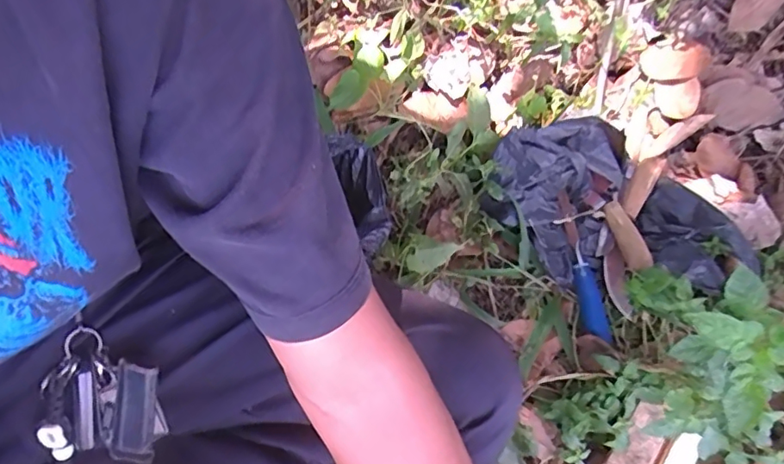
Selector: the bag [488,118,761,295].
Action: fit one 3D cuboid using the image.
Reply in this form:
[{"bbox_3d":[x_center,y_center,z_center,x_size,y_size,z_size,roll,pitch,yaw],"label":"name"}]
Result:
[{"bbox_3d":[0.262,-0.030,0.613,0.308,0.109,0.156,9,62,-1],"label":"bag"}]

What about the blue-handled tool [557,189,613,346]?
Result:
[{"bbox_3d":[0.217,0.037,0.616,0.033,0.019,0.168,-9,77,-9],"label":"blue-handled tool"}]

